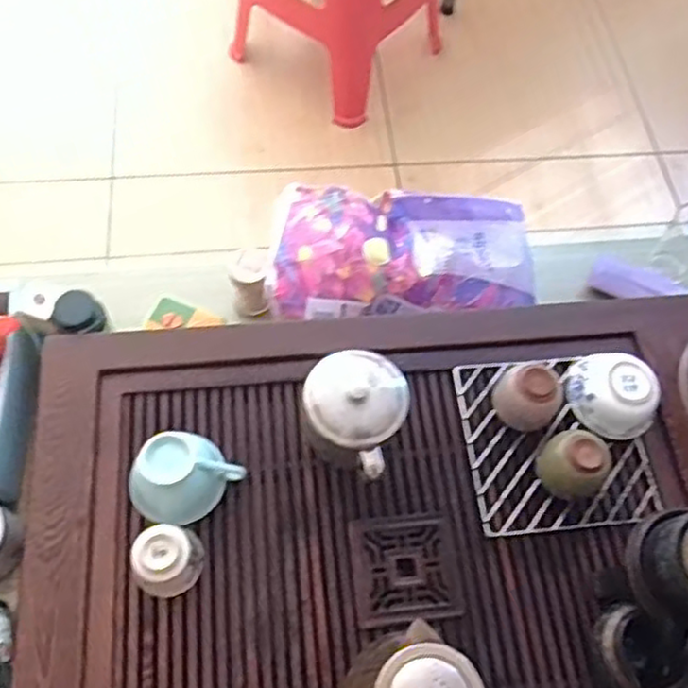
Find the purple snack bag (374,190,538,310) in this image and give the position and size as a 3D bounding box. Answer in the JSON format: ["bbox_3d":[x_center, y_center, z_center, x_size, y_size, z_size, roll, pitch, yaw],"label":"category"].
[{"bbox_3d":[0.141,-0.114,0.856,0.196,0.057,0.145,2,63,-3],"label":"purple snack bag"}]

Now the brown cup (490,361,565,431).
[{"bbox_3d":[0.194,0.053,0.734,0.065,0.067,0.069,2,63,-3],"label":"brown cup"}]

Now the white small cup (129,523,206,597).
[{"bbox_3d":[-0.162,0.200,0.648,0.058,0.057,0.053,2,63,-3],"label":"white small cup"}]

